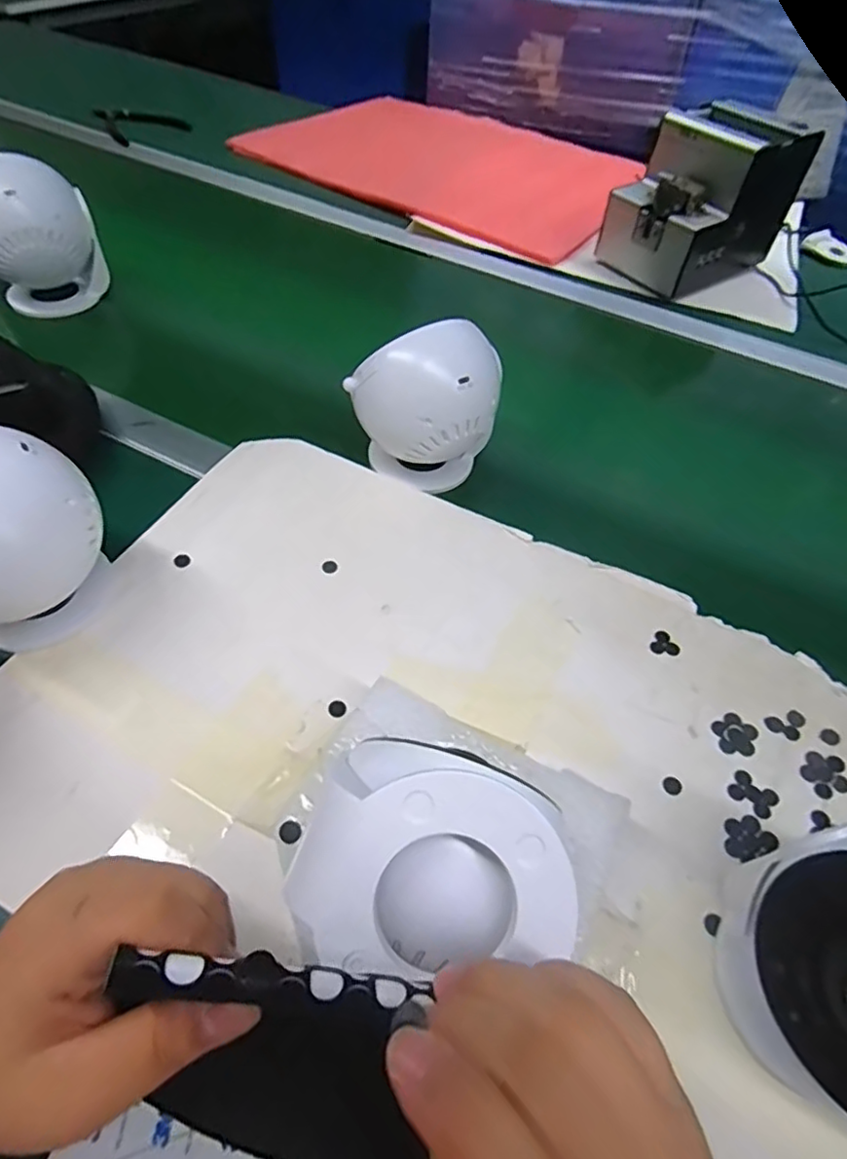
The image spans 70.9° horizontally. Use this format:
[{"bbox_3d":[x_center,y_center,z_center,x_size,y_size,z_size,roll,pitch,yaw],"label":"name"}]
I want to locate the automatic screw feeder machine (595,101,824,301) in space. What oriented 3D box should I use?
[{"bbox_3d":[0.329,-0.445,0.702,0.189,0.150,0.130,-28,61,-26],"label":"automatic screw feeder machine"}]

